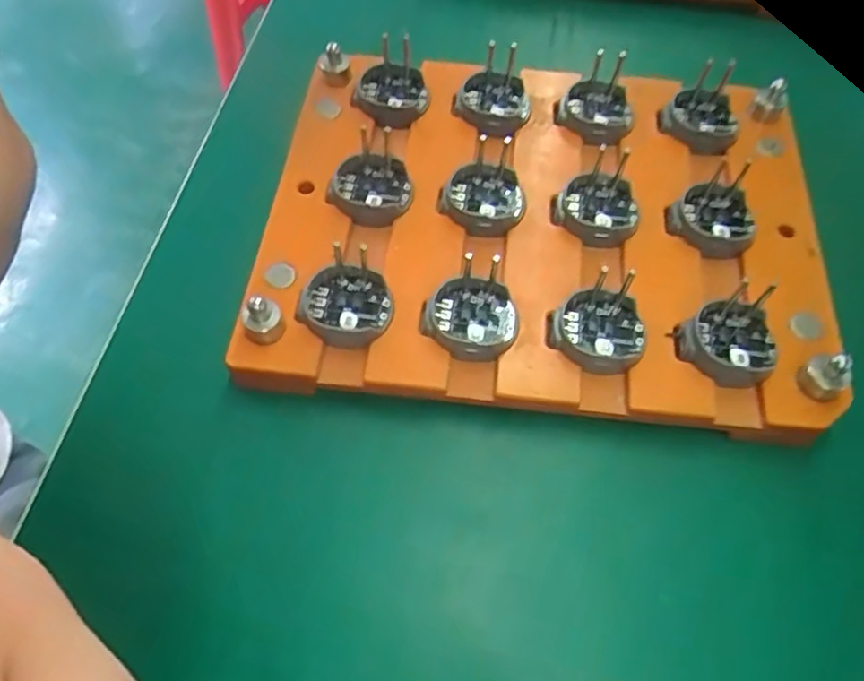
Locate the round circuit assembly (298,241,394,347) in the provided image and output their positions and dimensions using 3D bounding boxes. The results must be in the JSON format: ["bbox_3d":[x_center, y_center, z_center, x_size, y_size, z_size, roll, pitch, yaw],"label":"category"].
[{"bbox_3d":[-0.026,-0.013,0.211,0.029,0.008,0.029,1,60,-2],"label":"round circuit assembly"}]

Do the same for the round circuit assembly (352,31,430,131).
[{"bbox_3d":[-0.016,-0.098,0.256,0.028,0.027,0.028,1,60,-2],"label":"round circuit assembly"}]

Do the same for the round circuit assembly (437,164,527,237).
[{"bbox_3d":[0.018,-0.050,0.234,0.029,0.008,0.024,16,61,6],"label":"round circuit assembly"}]

